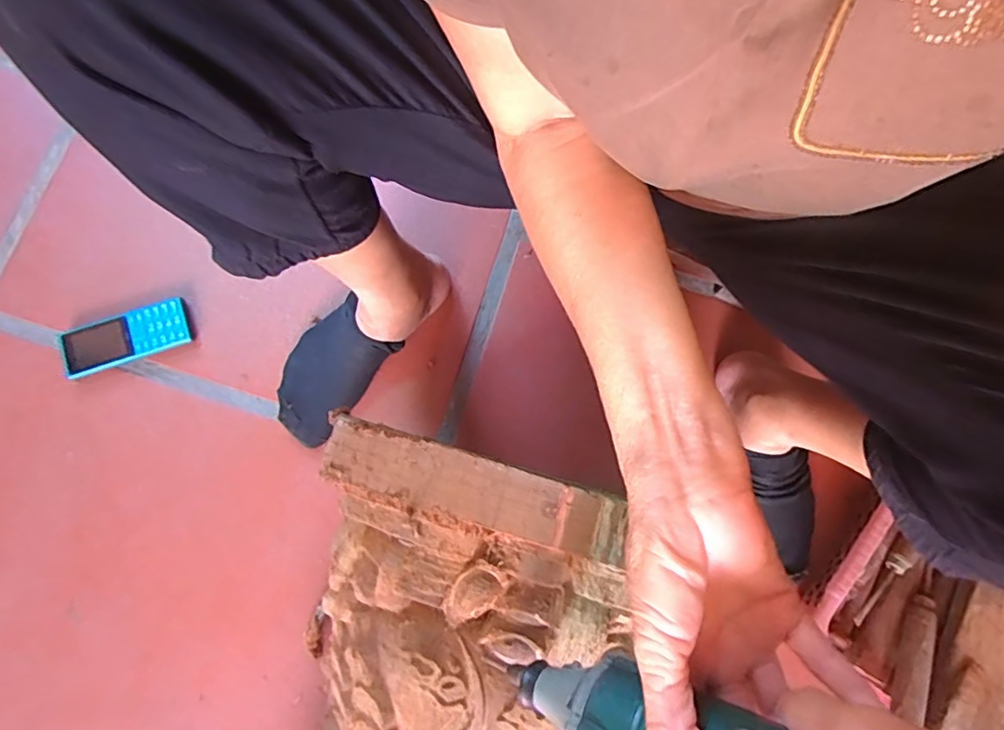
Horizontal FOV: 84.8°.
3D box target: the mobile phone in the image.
[{"bbox_3d":[-0.392,-0.029,0.572,0.129,0.021,0.052,-21,80,-5],"label":"mobile phone"}]

